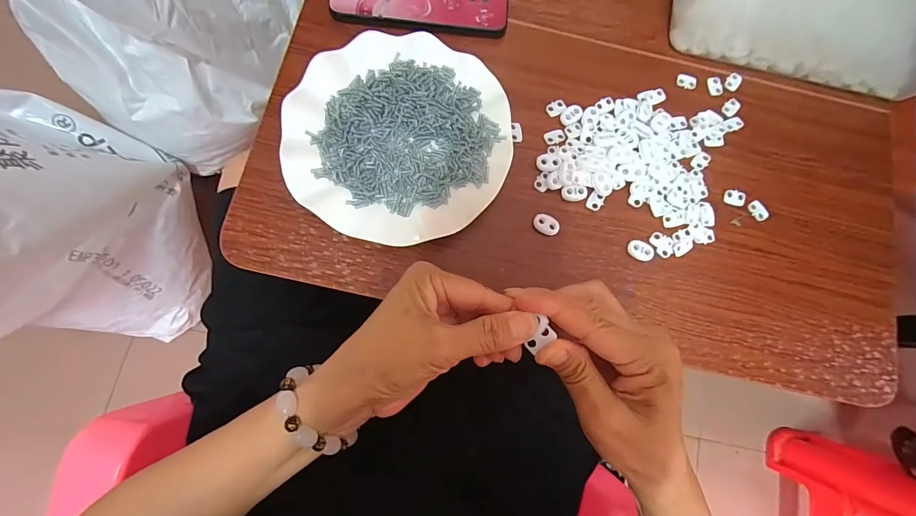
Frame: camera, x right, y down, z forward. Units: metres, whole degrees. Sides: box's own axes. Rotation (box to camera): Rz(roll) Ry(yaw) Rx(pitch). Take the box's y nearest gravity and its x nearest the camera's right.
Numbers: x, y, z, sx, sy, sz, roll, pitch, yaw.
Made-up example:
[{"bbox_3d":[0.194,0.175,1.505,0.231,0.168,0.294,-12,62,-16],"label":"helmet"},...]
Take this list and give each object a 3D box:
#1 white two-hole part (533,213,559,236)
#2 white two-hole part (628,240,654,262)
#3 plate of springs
[{"bbox_3d":[0.077,-0.029,0.335,0.023,0.004,0.016,23,81,-1],"label":"white two-hole part"},{"bbox_3d":[0.160,-0.007,0.336,0.022,0.004,0.017,38,81,1],"label":"white two-hole part"},{"bbox_3d":[-0.050,-0.103,0.329,0.181,0.020,0.179,1,82,-4],"label":"plate of springs"}]

